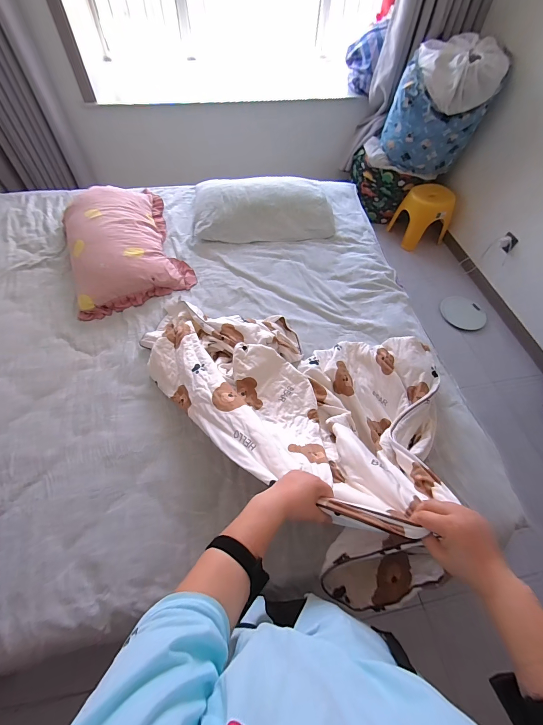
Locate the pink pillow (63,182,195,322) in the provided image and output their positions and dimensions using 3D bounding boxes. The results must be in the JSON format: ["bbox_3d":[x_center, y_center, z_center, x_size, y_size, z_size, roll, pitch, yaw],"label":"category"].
[{"bbox_3d":[-0.619,-0.523,1.291,0.435,0.134,0.685,-20,61,-14],"label":"pink pillow"}]

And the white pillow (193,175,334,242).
[{"bbox_3d":[-0.035,-0.729,1.452,0.632,0.115,0.371,-3,59,-4],"label":"white pillow"}]

